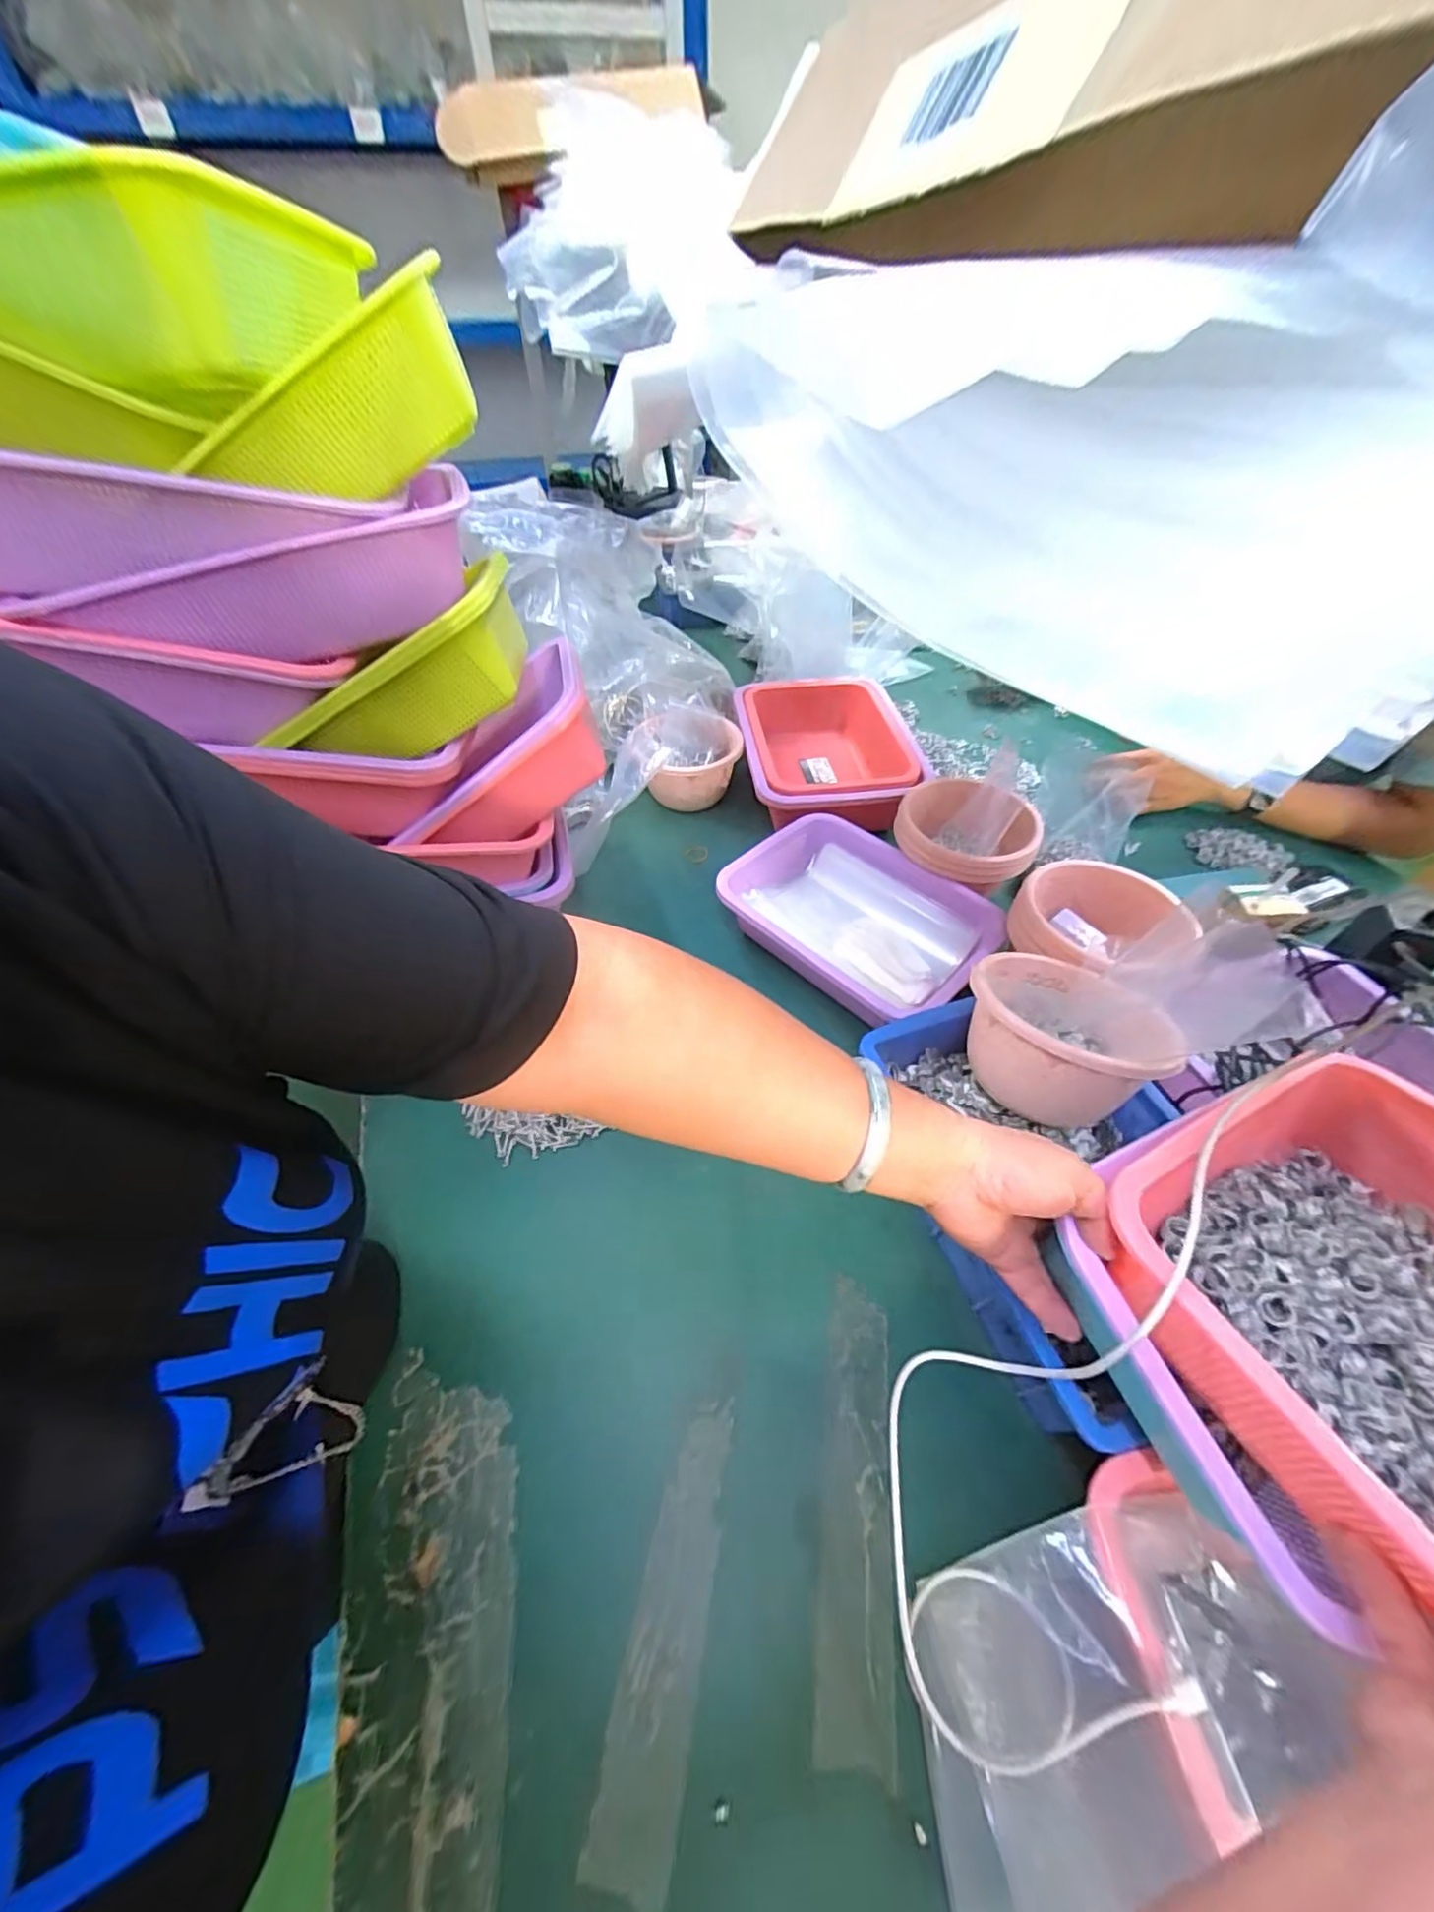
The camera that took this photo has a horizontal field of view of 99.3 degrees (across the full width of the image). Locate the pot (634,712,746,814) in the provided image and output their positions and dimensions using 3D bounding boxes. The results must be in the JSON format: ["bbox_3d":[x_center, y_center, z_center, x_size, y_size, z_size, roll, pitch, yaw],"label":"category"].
[{"bbox_3d":[-0.032,-0.259,0.832,0.136,0.100,0.138,-11,50,-10],"label":"pot"}]

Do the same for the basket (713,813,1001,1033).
[{"bbox_3d":[0.147,-0.039,0.662,0.199,0.065,0.266,-34,57,-26],"label":"basket"}]

